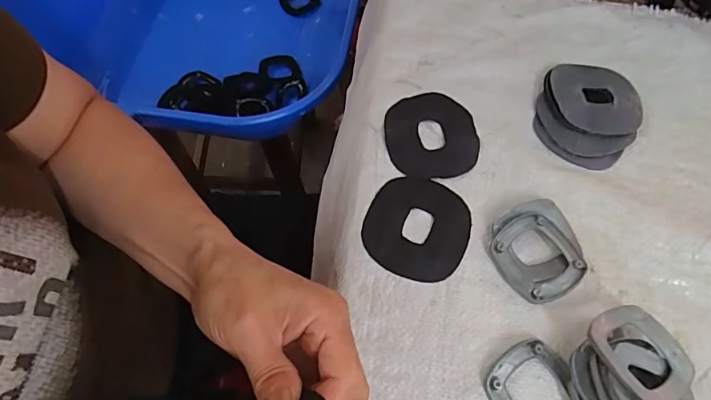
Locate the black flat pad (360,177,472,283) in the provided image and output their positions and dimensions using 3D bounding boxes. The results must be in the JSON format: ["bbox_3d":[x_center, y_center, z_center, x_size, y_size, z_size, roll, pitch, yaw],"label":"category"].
[{"bbox_3d":[0.048,0.020,0.347,0.076,0.004,0.082,24,65,9],"label":"black flat pad"}]

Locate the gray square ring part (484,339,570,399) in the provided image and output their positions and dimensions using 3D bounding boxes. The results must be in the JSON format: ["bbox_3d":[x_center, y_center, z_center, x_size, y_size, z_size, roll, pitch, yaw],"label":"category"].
[{"bbox_3d":[0.119,0.126,0.295,0.057,0.009,0.062,-33,70,-17],"label":"gray square ring part"}]

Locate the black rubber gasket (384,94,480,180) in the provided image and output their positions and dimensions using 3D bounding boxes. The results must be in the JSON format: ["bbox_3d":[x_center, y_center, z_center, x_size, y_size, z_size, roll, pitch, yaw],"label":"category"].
[{"bbox_3d":[0.063,-0.054,0.383,0.075,0.007,0.079,1,63,-2],"label":"black rubber gasket"}]

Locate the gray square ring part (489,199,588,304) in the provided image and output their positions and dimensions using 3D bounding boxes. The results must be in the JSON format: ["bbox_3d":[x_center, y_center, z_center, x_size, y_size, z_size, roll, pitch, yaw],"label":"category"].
[{"bbox_3d":[0.136,0.037,0.339,0.065,0.012,0.069,-20,66,-12],"label":"gray square ring part"}]

